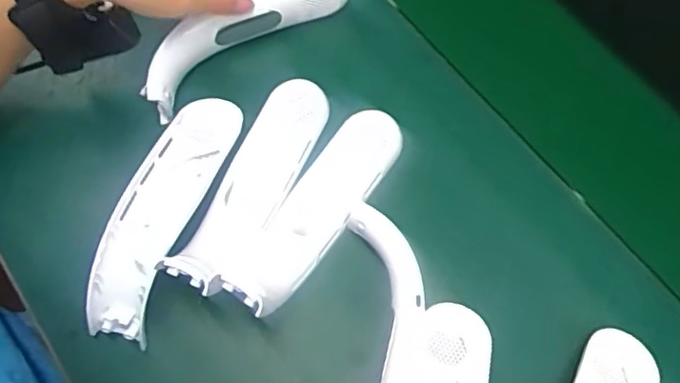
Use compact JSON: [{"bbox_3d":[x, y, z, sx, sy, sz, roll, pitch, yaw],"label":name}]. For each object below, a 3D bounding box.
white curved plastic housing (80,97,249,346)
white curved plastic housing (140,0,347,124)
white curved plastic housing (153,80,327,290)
[{"bbox_3d":[-0.130,0.011,0.449,0.054,0.055,0.201,18,68,7],"label":"white curved plastic housing"},{"bbox_3d":[-0.078,-0.133,0.492,0.192,0.049,0.038,-33,70,-13],"label":"white curved plastic housing"},{"bbox_3d":[-0.065,-0.004,0.467,0.050,0.036,0.183,24,69,9],"label":"white curved plastic housing"}]

